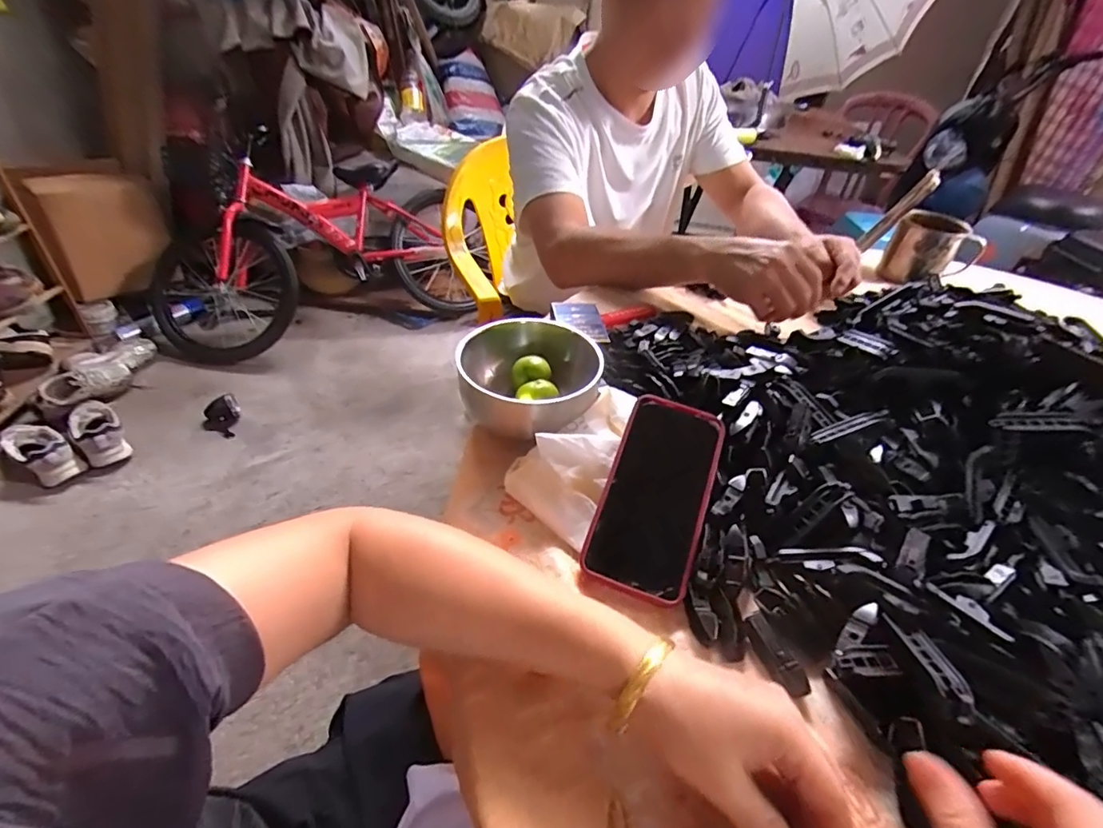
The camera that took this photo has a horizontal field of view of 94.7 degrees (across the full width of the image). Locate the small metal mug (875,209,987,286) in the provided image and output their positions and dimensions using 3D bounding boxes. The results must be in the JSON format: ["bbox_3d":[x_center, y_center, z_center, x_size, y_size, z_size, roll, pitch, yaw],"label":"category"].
[{"bbox_3d":[0.574,-0.244,0.766,0.115,0.089,0.082,30,48,27],"label":"small metal mug"}]

